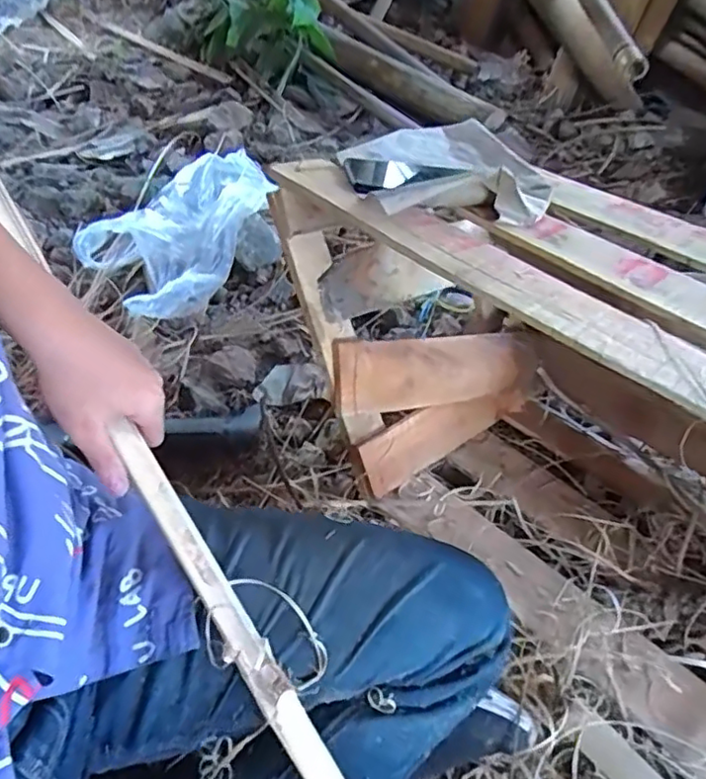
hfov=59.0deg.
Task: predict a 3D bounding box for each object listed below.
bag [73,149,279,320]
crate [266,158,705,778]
[{"bbox_3d":[-0.248,-0.251,0.964,0.308,0.091,0.243,-32,60,-28],"label":"bag"},{"bbox_3d":[0.273,0.037,0.616,0.350,0.348,0.785,-33,60,-28],"label":"crate"}]

